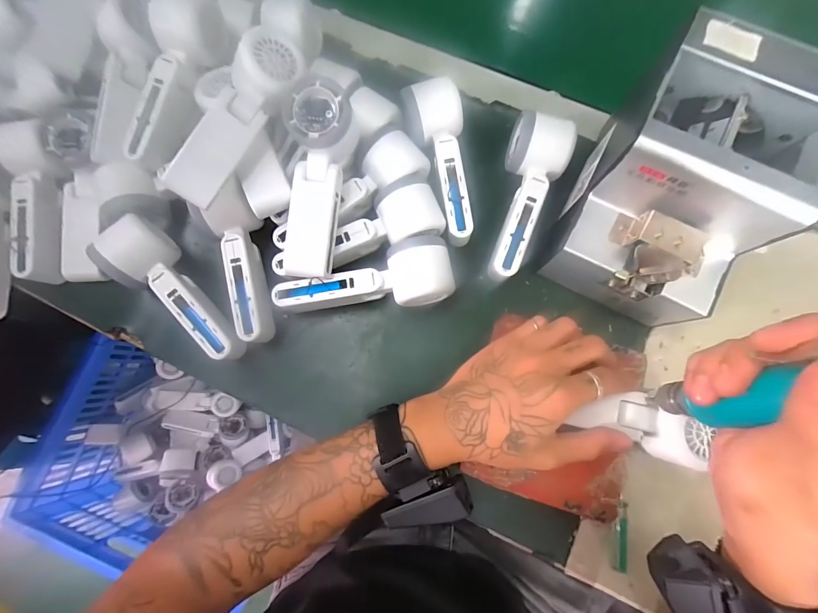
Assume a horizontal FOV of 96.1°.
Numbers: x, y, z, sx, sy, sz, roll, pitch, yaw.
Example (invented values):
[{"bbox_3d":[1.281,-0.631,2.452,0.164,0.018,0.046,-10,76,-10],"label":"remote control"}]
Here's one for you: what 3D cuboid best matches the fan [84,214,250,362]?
[{"bbox_3d":[-0.215,-0.006,0.331,0.051,0.045,0.149,-40,81,-6],"label":"fan"}]

